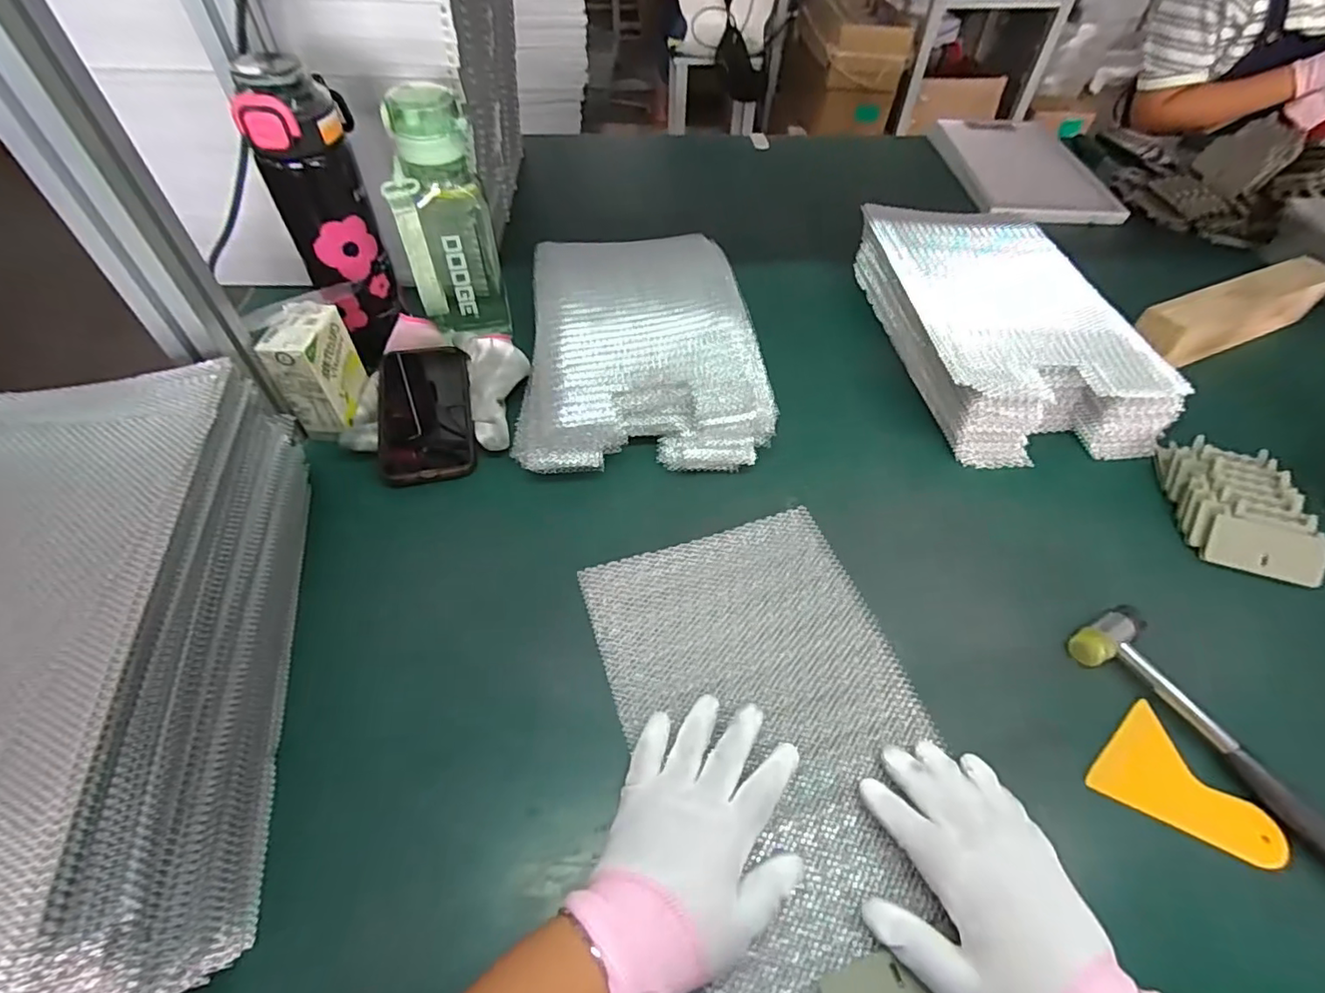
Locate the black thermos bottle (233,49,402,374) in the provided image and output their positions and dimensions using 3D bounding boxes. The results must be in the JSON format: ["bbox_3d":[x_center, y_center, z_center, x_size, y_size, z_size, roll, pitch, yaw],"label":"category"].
[{"bbox_3d":[-0.293,-0.246,0.522,0.078,0.227,0.078,-19,55,-17],"label":"black thermos bottle"}]

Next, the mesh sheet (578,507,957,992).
[{"bbox_3d":[0.081,0.157,0.396,0.203,0.010,0.324,-16,54,-14],"label":"mesh sheet"}]

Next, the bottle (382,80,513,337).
[{"bbox_3d":[-0.205,-0.253,0.560,0.085,0.218,0.081,-14,53,-13],"label":"bottle"}]

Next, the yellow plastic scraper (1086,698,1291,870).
[{"bbox_3d":[0.341,0.197,0.376,0.079,0.006,0.098,-31,59,-24],"label":"yellow plastic scraper"}]

